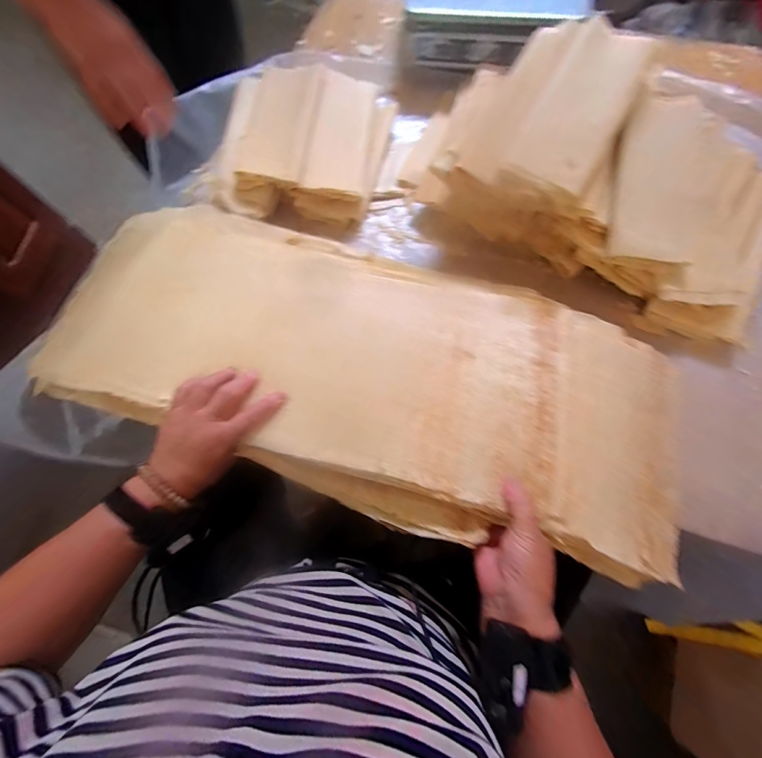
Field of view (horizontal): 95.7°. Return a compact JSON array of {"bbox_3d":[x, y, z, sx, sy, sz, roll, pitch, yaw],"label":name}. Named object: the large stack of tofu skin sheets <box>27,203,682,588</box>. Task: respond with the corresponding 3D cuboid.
[{"bbox_3d":[-0.047,-0.025,0.450,0.857,0.058,0.324,18,72,8],"label":"large stack of tofu skin sheets"}]

